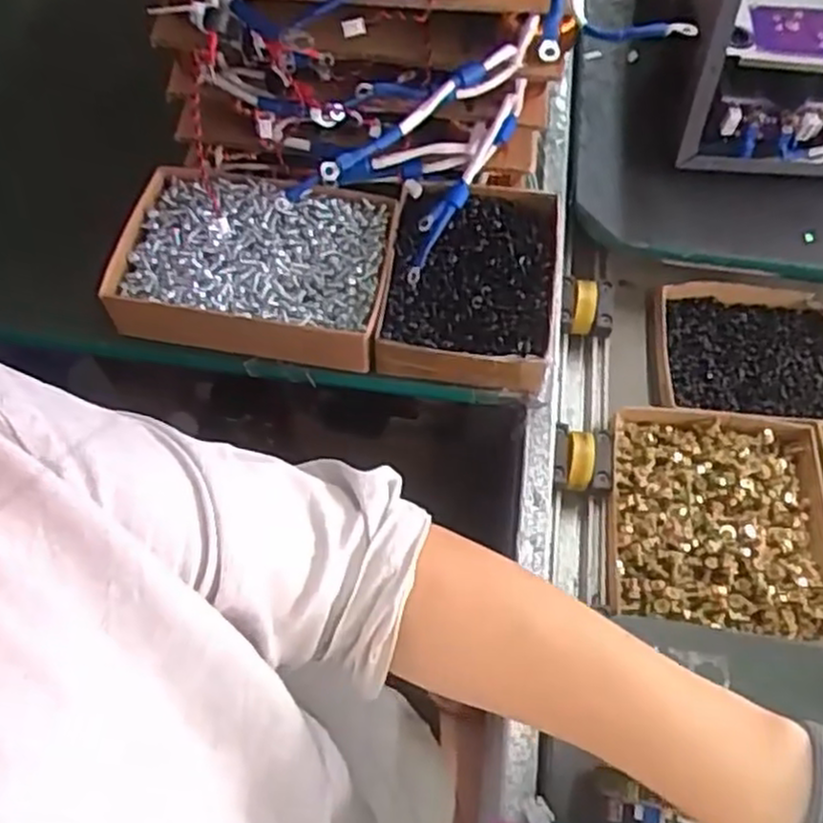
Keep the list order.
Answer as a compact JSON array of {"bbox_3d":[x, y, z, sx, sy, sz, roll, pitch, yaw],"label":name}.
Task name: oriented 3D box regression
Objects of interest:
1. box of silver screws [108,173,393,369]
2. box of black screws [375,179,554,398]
[{"bbox_3d":[-0.127,-0.118,0.618,0.214,0.052,0.141,8,61,5],"label":"box of silver screws"},{"bbox_3d":[0.050,-0.105,0.613,0.131,0.051,0.171,7,61,5],"label":"box of black screws"}]

